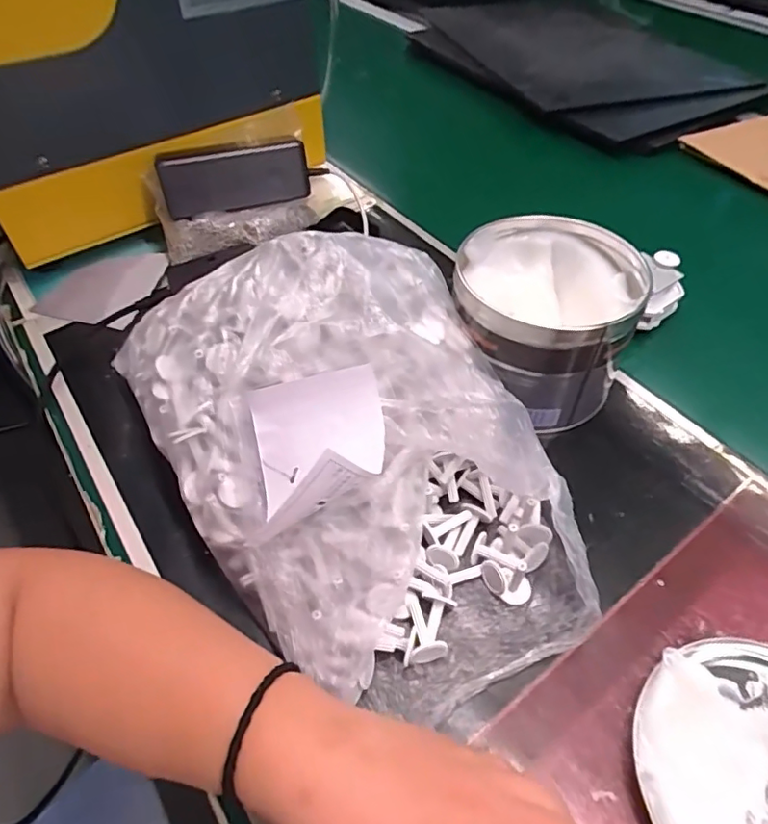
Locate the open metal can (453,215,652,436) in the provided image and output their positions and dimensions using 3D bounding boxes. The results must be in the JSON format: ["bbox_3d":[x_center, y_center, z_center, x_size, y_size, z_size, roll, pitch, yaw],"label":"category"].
[{"bbox_3d":[0.112,-0.065,0.407,0.124,0.093,0.124,8,50,7],"label":"open metal can"}]

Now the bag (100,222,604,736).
[{"bbox_3d":[-0.020,0.015,0.334,0.214,0.116,0.294,-21,53,-17],"label":"bag"}]

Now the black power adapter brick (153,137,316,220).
[{"bbox_3d":[-0.133,-0.209,0.499,0.129,0.053,0.031,-15,32,-8],"label":"black power adapter brick"}]

